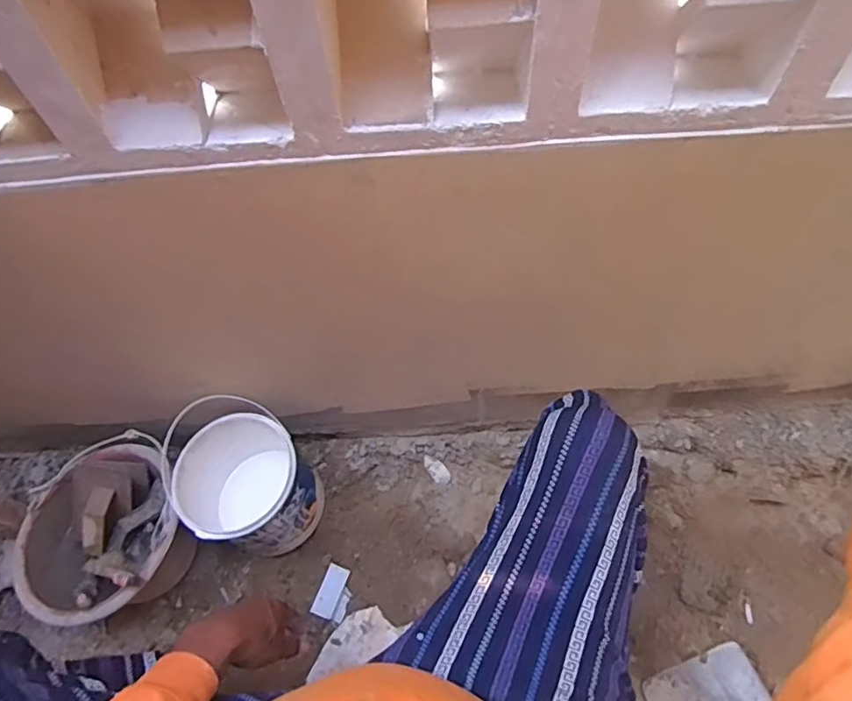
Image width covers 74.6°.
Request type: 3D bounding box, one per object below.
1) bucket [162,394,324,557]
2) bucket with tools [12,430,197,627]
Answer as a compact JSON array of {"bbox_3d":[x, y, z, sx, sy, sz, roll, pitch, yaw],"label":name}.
[{"bbox_3d":[-0.287,0.218,0.906,0.208,0.206,0.186,25,64,18],"label":"bucket"},{"bbox_3d":[-0.489,0.289,0.880,0.244,0.149,0.261,-16,59,-5],"label":"bucket with tools"}]

